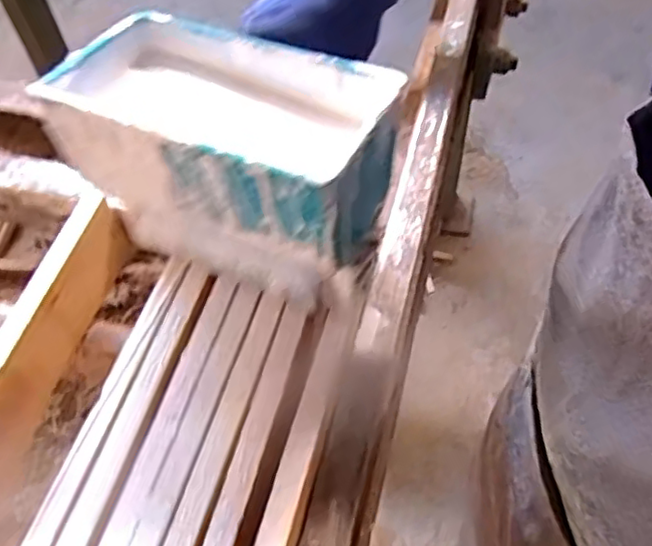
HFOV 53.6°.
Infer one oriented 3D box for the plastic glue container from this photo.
[{"bbox_3d":[-0.056,-0.074,0.390,0.187,0.102,0.101,21,56,16],"label":"plastic glue container"}]

